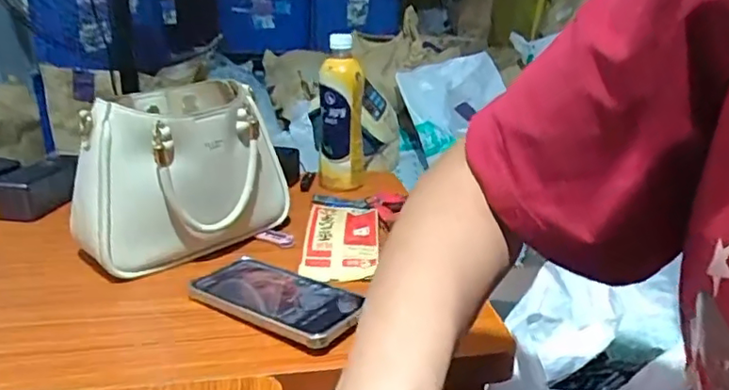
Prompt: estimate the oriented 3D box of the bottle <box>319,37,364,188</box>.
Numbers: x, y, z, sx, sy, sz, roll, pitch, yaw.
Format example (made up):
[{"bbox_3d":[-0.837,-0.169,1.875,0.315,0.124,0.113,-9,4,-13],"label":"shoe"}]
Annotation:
[{"bbox_3d":[-0.033,-0.123,0.844,0.058,0.203,0.053,3,20,3],"label":"bottle"}]

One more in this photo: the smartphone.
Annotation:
[{"bbox_3d":[-0.090,0.094,0.553,0.194,0.015,0.079,12,25,36],"label":"smartphone"}]

